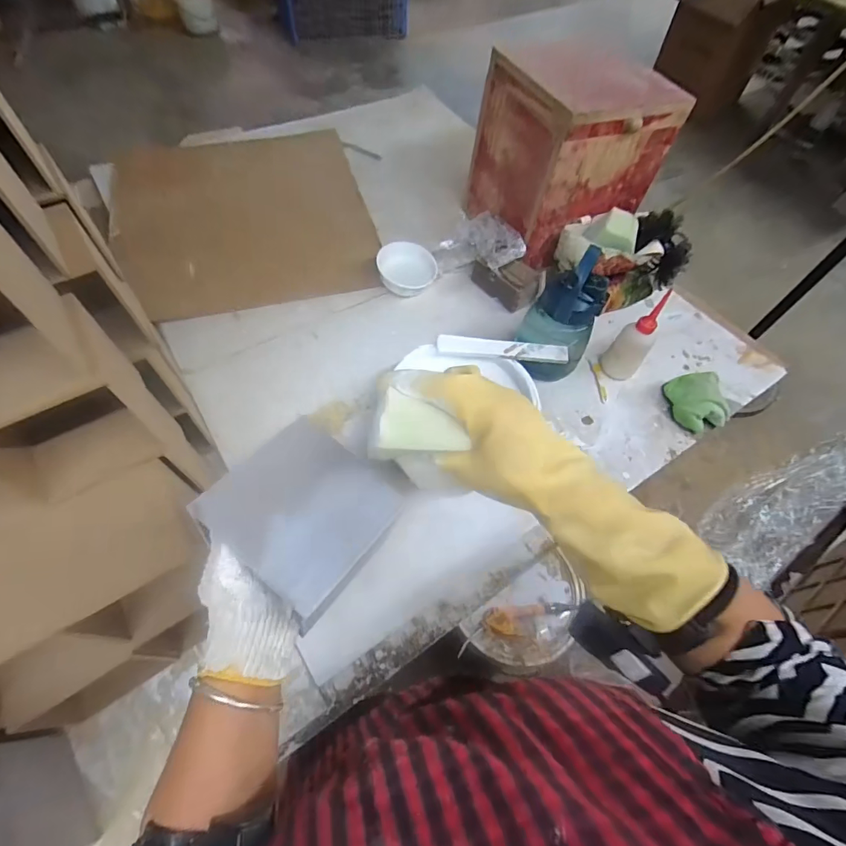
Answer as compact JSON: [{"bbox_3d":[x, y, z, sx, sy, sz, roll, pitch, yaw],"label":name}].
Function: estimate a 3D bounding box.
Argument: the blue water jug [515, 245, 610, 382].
[{"bbox_3d":[0.212,-0.157,0.693,0.117,0.219,0.096,-15,62,-12],"label":"blue water jug"}]

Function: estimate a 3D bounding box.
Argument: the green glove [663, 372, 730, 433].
[{"bbox_3d":[0.463,-0.037,0.741,0.073,0.051,0.104,-5,60,-7],"label":"green glove"}]

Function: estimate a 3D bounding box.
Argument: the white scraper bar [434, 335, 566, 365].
[{"bbox_3d":[0.124,-0.116,0.683,0.200,0.009,0.036,6,60,0],"label":"white scraper bar"}]

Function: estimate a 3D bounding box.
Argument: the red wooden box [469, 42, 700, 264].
[{"bbox_3d":[0.257,-0.509,0.830,0.247,0.251,0.268,-24,64,-16],"label":"red wooden box"}]

